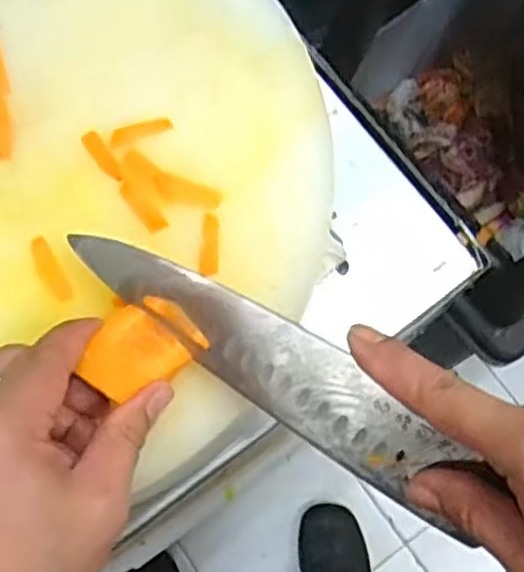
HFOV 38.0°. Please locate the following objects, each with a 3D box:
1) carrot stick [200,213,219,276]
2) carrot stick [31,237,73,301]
[{"bbox_3d":[-0.026,-0.021,0.379,0.008,0.004,0.032,2,74,-1],"label":"carrot stick"},{"bbox_3d":[-0.106,-0.008,0.379,0.011,0.004,0.036,-29,77,-9],"label":"carrot stick"}]

